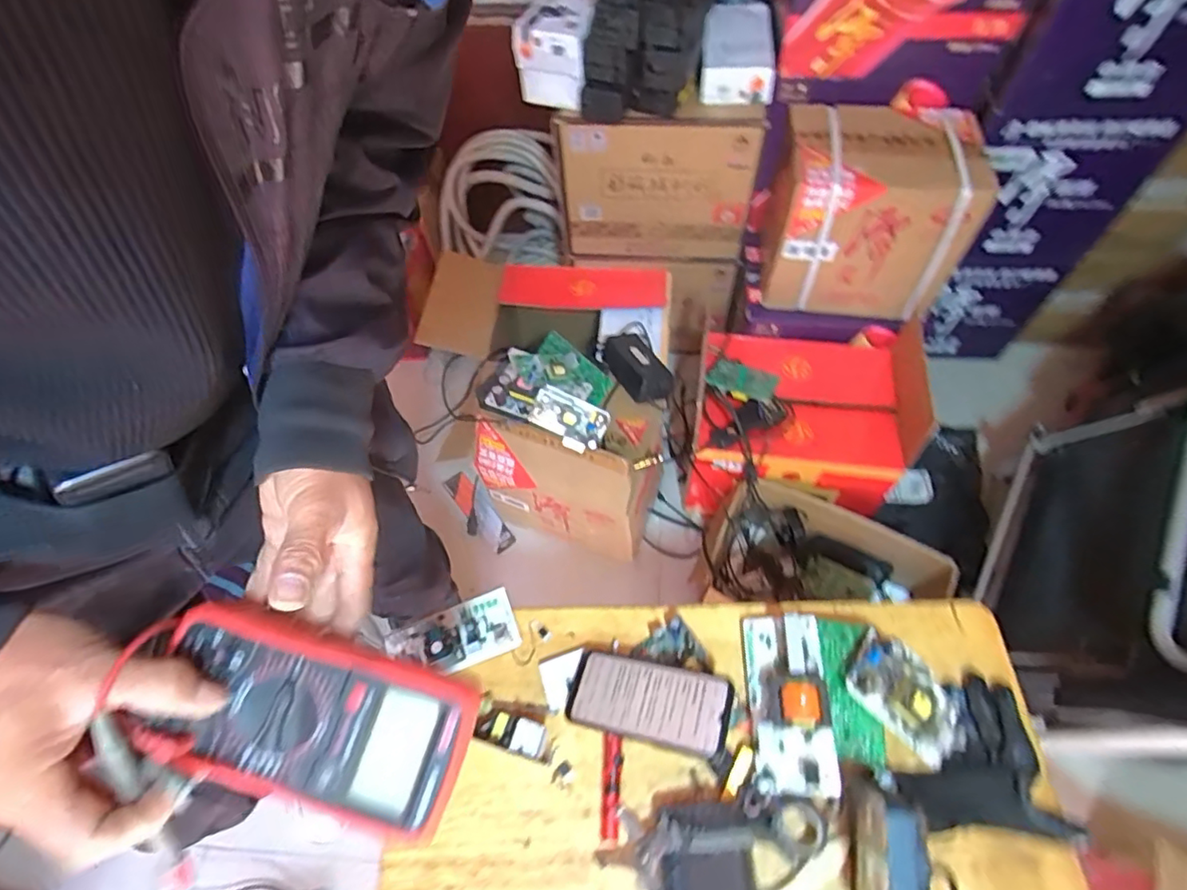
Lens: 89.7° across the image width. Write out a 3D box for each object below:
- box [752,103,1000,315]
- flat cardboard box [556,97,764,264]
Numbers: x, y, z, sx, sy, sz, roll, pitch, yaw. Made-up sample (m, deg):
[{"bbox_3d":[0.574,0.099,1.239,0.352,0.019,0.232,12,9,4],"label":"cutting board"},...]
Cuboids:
[{"bbox_3d":[0.492,-0.419,1.118,0.331,0.302,0.218,11,61,9],"label":"box"},{"bbox_3d":[0.121,-0.494,1.197,0.379,0.332,0.059,6,55,7],"label":"flat cardboard box"}]

